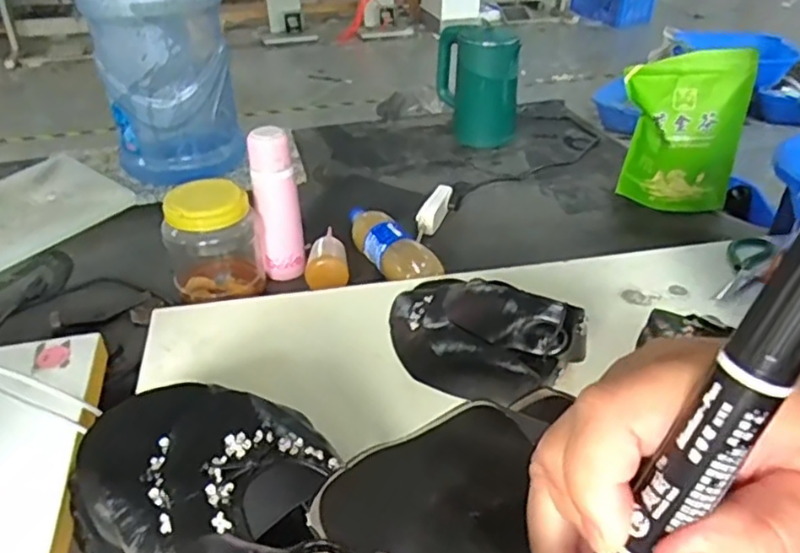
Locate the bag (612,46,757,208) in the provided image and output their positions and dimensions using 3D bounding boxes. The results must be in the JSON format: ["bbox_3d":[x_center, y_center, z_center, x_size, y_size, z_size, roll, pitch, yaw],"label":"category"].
[{"bbox_3d":[0.496,-0.253,1.154,0.201,0.288,0.080,19,39,26],"label":"bag"}]

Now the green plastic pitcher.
[{"bbox_3d":[0.172,-0.428,1.443,0.174,0.244,0.141,2,34,4],"label":"green plastic pitcher"}]

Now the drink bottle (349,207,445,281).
[{"bbox_3d":[-0.022,-0.048,1.026,0.071,0.061,0.238,-19,38,-25],"label":"drink bottle"}]

